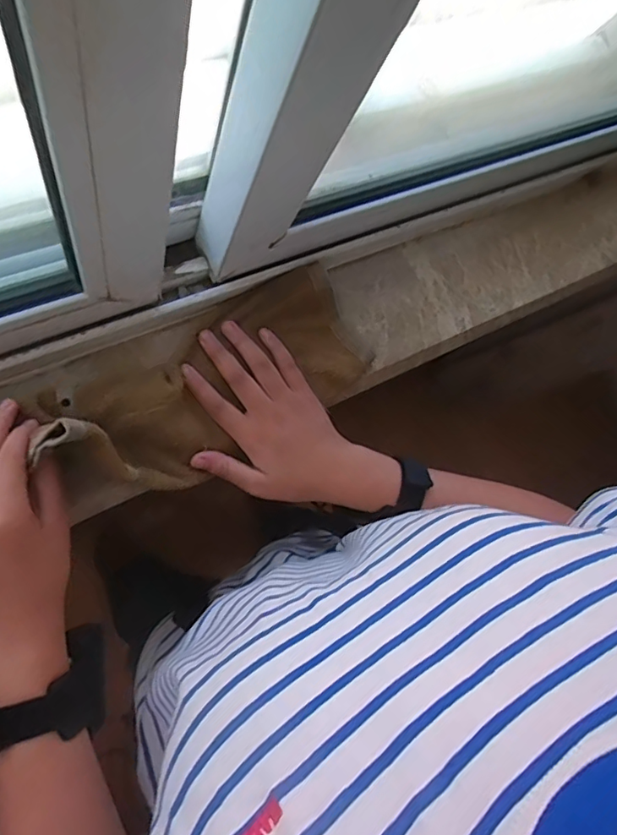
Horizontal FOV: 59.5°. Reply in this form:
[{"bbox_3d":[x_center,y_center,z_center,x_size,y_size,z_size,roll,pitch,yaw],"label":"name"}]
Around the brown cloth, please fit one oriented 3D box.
[{"bbox_3d":[-0.062,-0.029,0.419,0.259,0.079,0.110,-33,98,-22],"label":"brown cloth"}]

